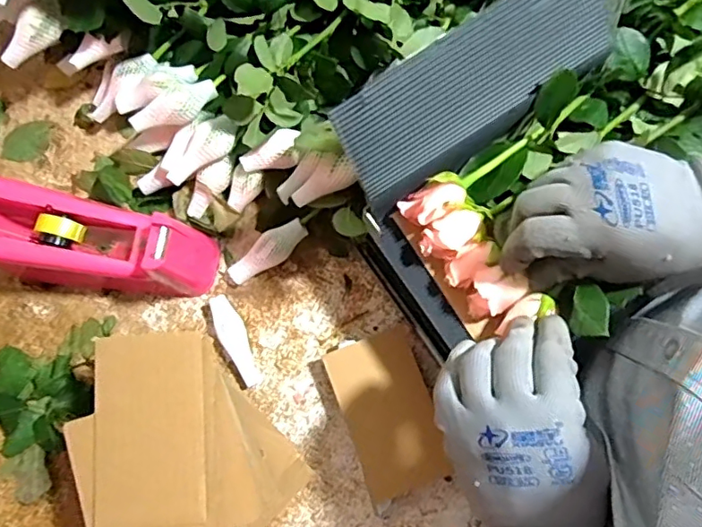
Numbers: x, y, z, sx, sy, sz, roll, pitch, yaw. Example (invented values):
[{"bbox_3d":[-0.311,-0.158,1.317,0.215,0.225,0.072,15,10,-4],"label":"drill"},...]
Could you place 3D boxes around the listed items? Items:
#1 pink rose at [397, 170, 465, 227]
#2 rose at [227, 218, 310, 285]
[{"bbox_3d":[0.062,-0.047,0.407,0.045,0.026,0.028,-33,81,-7],"label":"pink rose"},{"bbox_3d":[-0.078,-0.009,0.528,0.081,0.036,0.028,-38,82,-8],"label":"rose"}]

